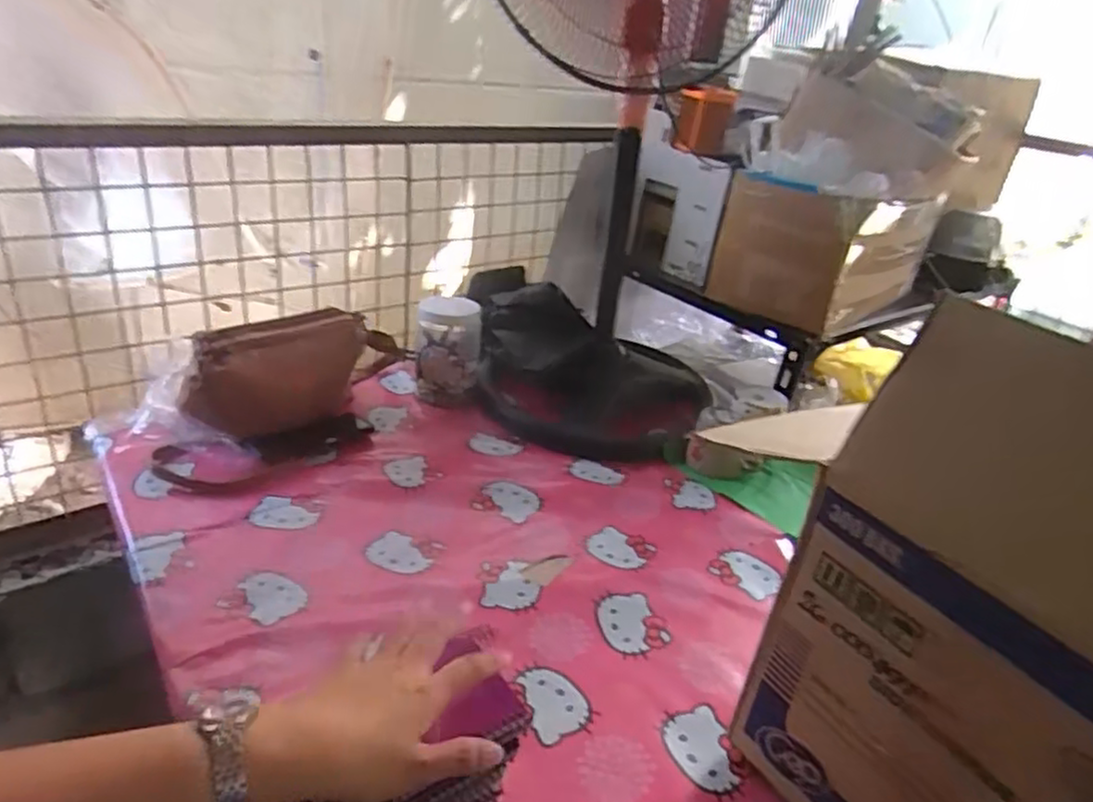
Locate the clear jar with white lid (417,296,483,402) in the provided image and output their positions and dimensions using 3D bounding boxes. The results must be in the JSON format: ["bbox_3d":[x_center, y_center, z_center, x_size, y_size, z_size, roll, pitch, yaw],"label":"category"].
[{"bbox_3d":[-0.162,-0.088,1.174,0.100,0.146,0.123,3,28,-8],"label":"clear jar with white lid"}]

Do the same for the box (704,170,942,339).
[{"bbox_3d":[0.455,-0.267,1.205,0.285,0.205,0.229,-16,35,-37],"label":"box"}]

